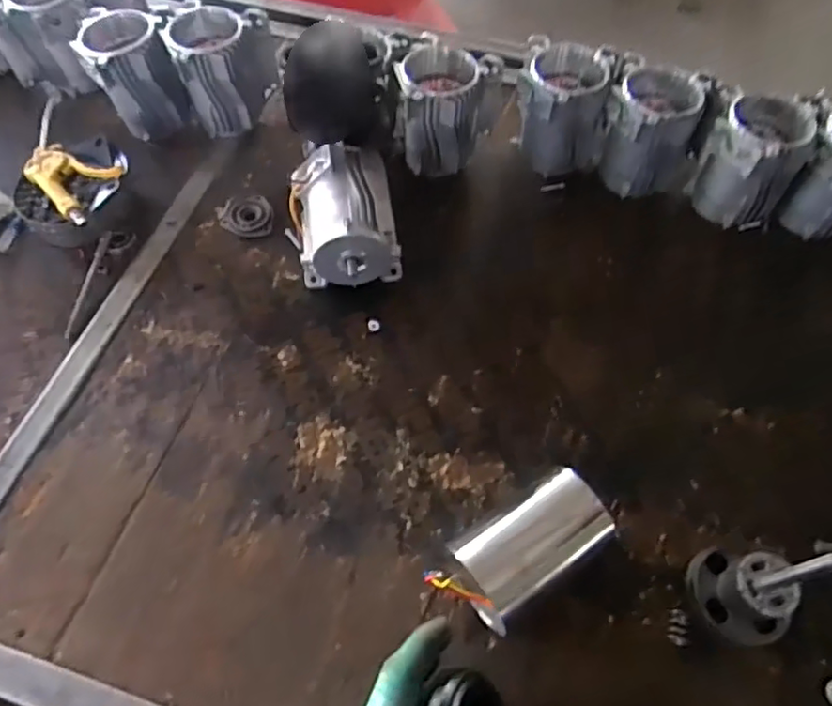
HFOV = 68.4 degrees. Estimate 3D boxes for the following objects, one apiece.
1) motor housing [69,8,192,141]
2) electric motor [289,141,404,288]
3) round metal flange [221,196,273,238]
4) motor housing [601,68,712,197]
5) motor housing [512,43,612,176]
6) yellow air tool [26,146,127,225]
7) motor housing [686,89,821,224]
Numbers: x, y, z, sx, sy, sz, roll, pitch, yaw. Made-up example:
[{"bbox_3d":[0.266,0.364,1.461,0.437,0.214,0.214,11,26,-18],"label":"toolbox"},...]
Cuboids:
[{"bbox_3d":[-0.383,-0.385,0.848,0.114,0.127,0.106,-15,63,-8],"label":"motor housing"},{"bbox_3d":[-0.086,-0.159,0.737,0.120,0.115,0.153,-10,62,-6],"label":"electric motor"},{"bbox_3d":[-0.221,-0.181,0.809,0.069,0.008,0.064,0,61,0],"label":"round metal flange"},{"bbox_3d":[0.305,-0.281,0.795,0.115,0.127,0.098,25,64,13],"label":"motor housing"},{"bbox_3d":[0.195,-0.316,0.809,0.111,0.130,0.095,-17,63,-9],"label":"motor housing"},{"bbox_3d":[-0.427,-0.230,0.784,0.136,0.020,0.104,41,69,19],"label":"yellow air tool"},{"bbox_3d":[0.432,-0.244,0.785,0.111,0.144,0.107,0,61,0],"label":"motor housing"}]

